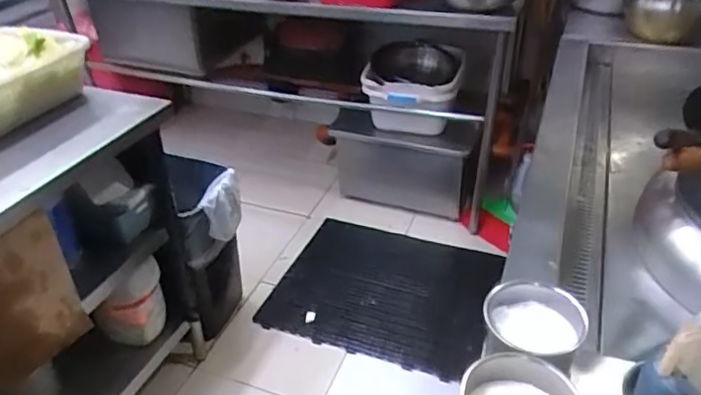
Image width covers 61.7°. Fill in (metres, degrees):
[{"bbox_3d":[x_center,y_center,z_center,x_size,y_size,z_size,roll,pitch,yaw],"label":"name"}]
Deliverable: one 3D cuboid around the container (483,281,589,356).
[{"bbox_3d":[0.228,0.163,0.732,0.123,0.069,0.116,9,36,15],"label":"container"}]

